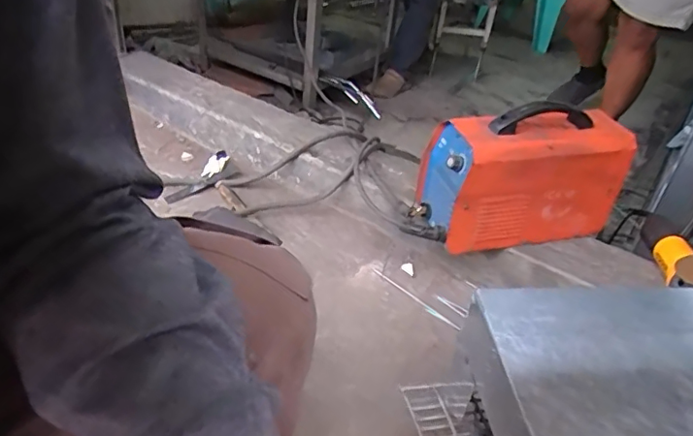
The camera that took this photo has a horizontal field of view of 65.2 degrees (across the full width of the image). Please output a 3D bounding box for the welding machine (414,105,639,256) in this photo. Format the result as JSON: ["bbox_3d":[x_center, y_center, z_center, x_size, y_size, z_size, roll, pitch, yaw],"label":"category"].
[{"bbox_3d":[0.310,-0.082,0.967,0.316,0.223,0.155,-4,37,-15],"label":"welding machine"}]

